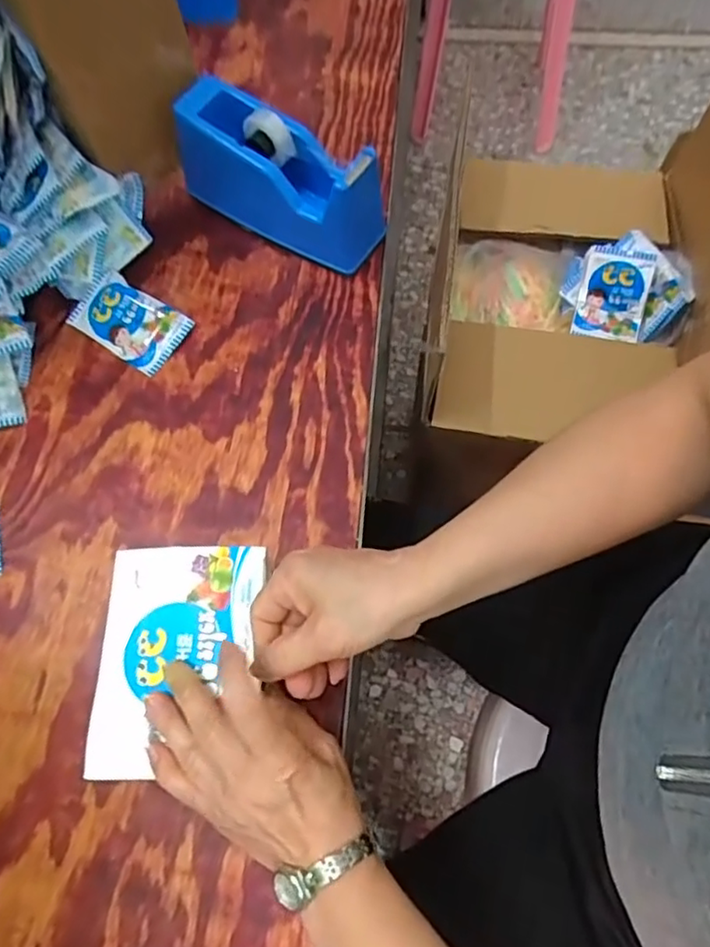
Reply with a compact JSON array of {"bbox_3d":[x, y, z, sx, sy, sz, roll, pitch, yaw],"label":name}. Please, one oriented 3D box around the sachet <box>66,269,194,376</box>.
[{"bbox_3d":[-0.212,-0.143,0.571,0.103,0.020,0.063,29,70,14],"label":"sachet"}]

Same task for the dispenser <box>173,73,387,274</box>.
[{"bbox_3d":[-0.075,-0.287,0.596,0.213,0.099,0.076,34,71,16],"label":"dispenser"}]

